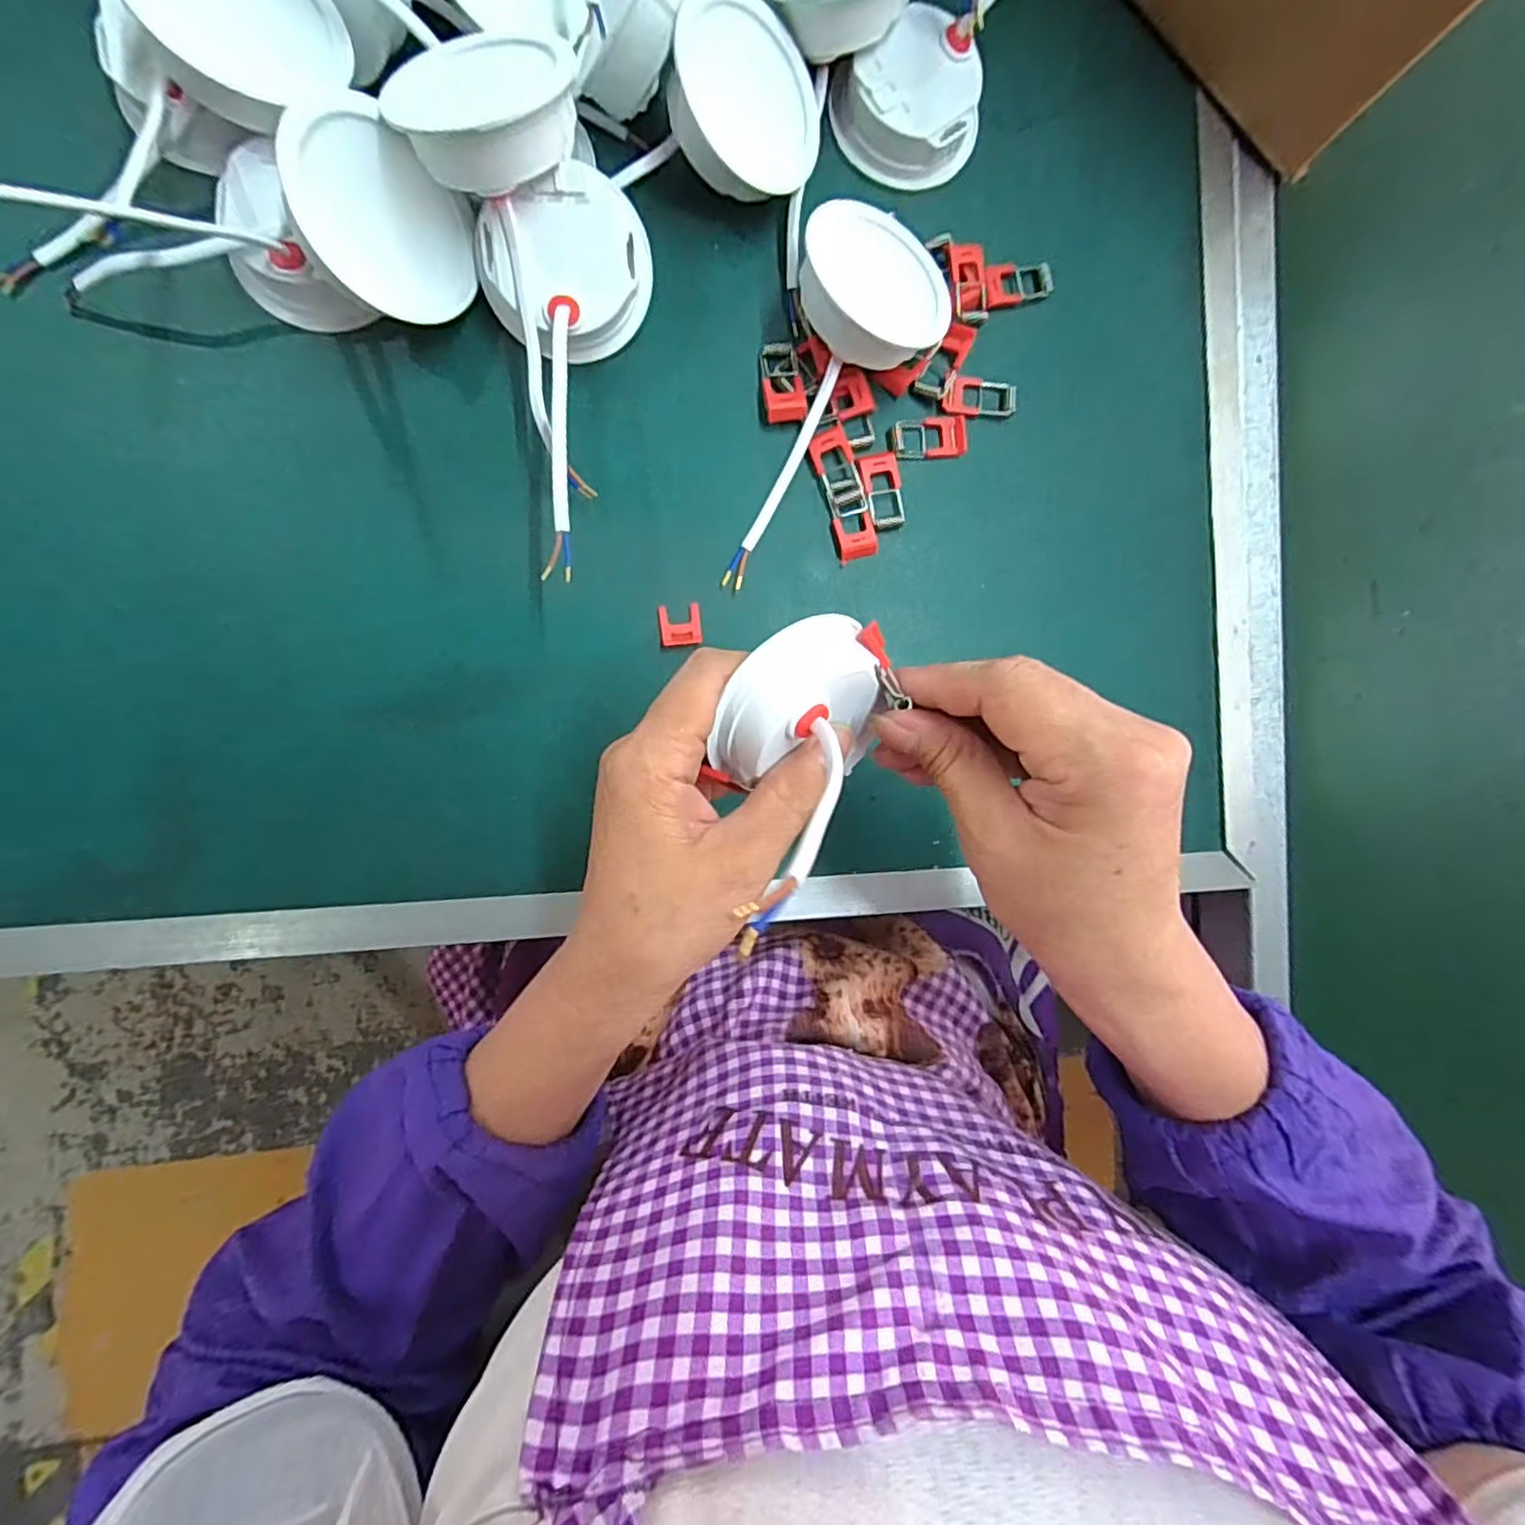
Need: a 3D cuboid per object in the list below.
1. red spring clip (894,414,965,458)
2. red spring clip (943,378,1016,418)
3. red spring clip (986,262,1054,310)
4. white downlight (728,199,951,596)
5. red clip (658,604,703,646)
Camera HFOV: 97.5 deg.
[{"bbox_3d":[0.081,-0.158,0.324,0.037,0.004,0.019,-6,92,-8],"label":"red spring clip"},{"bbox_3d":[0.107,-0.179,0.326,0.038,0.004,0.018,-1,92,-8],"label":"red spring clip"},{"bbox_3d":[0.125,-0.235,0.327,0.035,0.006,0.017,-16,94,-7],"label":"red spring clip"},{"bbox_3d":[0.036,-0.160,0.307,0.067,0.031,0.169,14,89,-8],"label":"white downlight"},{"bbox_3d":[-0.038,-0.064,0.310,0.019,0.004,0.018,-6,92,-8],"label":"red clip"}]

